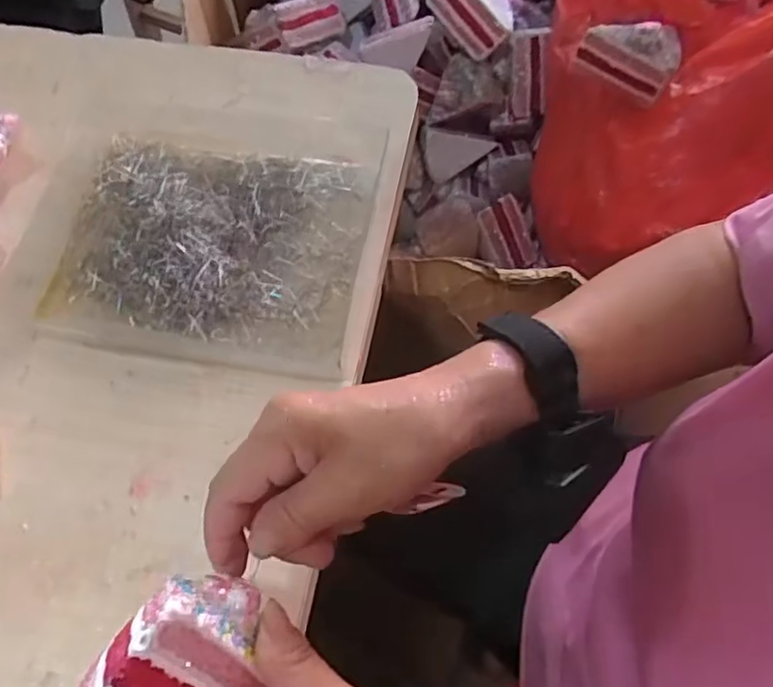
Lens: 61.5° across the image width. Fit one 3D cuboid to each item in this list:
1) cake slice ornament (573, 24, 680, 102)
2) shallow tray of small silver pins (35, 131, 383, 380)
[{"bbox_3d":[0.245,-0.292,0.650,0.095,0.052,0.049,28,68,14],"label":"cake slice ornament"},{"bbox_3d":[-0.112,-0.070,0.419,0.191,0.024,0.161,9,65,5],"label":"shallow tray of small silver pins"}]

